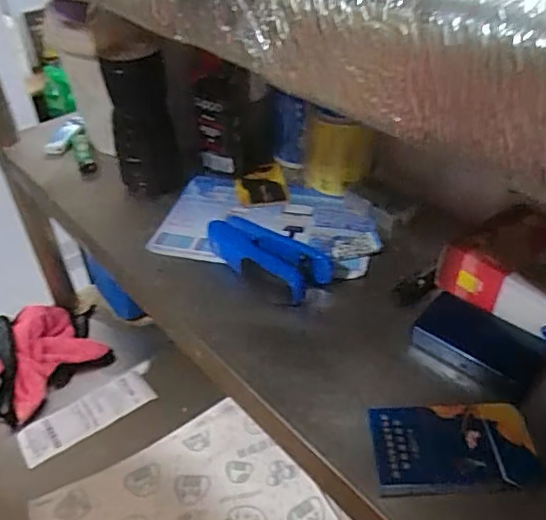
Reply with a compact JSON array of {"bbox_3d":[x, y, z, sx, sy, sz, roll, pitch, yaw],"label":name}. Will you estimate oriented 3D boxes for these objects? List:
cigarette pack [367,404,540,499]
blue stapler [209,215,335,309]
[{"bbox_3d":[0.114,0.119,0.361,0.099,0.012,0.055,0,40,2],"label":"cigarette pack"},{"bbox_3d":[-0.010,-0.003,0.509,0.121,0.032,0.045,23,46,27],"label":"blue stapler"}]

